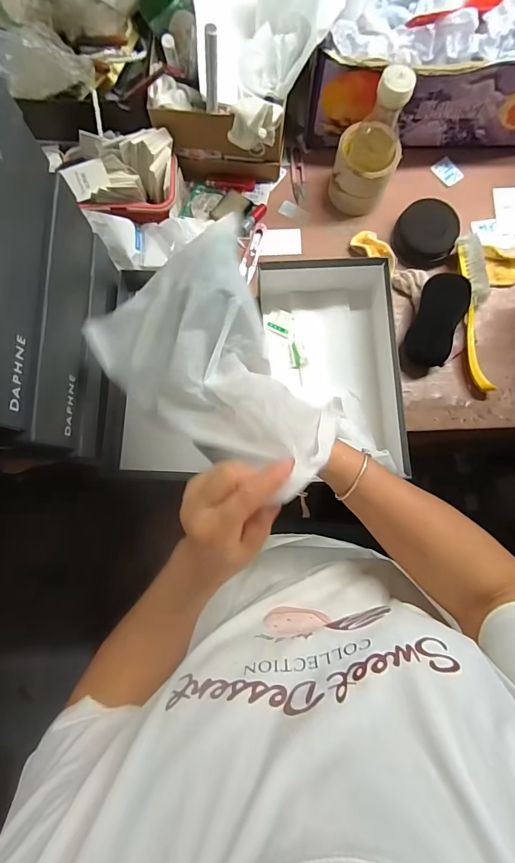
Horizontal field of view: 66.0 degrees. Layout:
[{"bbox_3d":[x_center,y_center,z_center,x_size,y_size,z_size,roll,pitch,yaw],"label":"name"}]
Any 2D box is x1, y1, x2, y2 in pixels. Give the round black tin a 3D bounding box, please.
[{"bbox_3d":[0.256,-0.301,0.610,0.084,0.047,0.083,0,83,-1],"label":"round black tin"}]

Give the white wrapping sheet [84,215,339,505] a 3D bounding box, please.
[{"bbox_3d":[-0.044,-0.054,0.363,0.175,0.136,0.252,-30,84,-4],"label":"white wrapping sheet"}]

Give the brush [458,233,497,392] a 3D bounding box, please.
[{"bbox_3d":[0.320,-0.172,0.577,0.030,0.042,0.228,-5,83,-1],"label":"brush"}]

